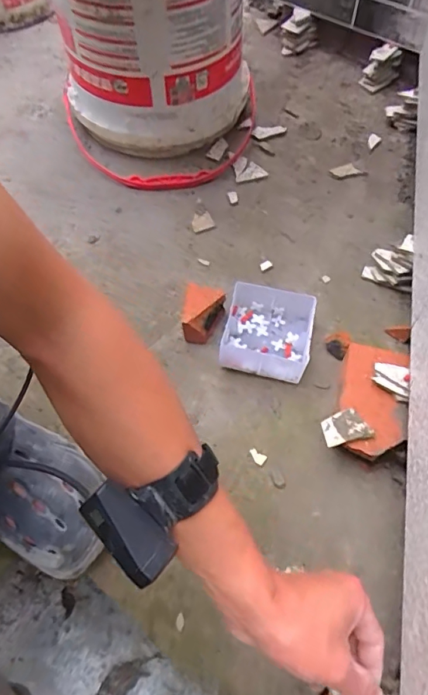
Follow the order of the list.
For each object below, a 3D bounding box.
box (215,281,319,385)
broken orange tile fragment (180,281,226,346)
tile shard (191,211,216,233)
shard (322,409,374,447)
[{"bbox_3d":[0.070,-0.019,0.609,0.110,0.050,0.114,11,61,8],"label":"box"},{"bbox_3d":[-0.017,-0.043,0.625,0.053,0.055,0.067,11,61,8],"label":"broken orange tile fragment"},{"bbox_3d":[-0.020,-0.199,0.735,0.035,0.005,0.036,-23,62,-11],"label":"tile shard"},{"bbox_3d":[0.145,0.088,0.514,0.050,0.006,0.033,-13,60,-6],"label":"shard"}]

